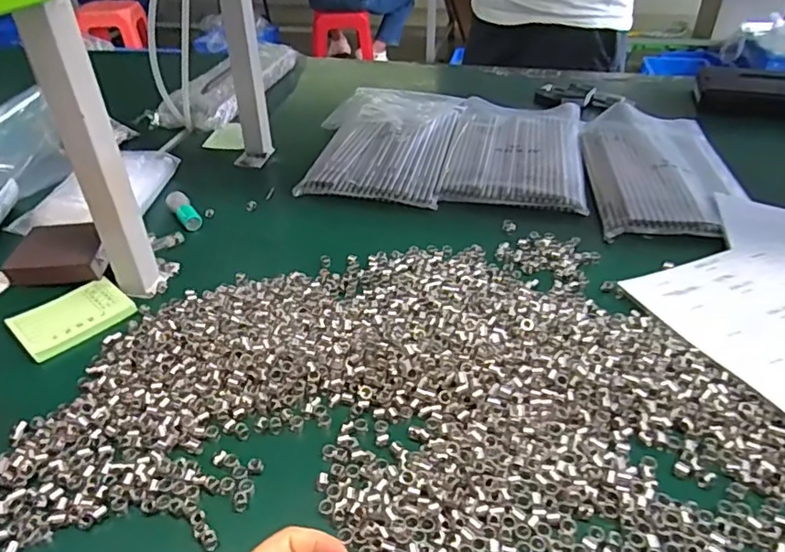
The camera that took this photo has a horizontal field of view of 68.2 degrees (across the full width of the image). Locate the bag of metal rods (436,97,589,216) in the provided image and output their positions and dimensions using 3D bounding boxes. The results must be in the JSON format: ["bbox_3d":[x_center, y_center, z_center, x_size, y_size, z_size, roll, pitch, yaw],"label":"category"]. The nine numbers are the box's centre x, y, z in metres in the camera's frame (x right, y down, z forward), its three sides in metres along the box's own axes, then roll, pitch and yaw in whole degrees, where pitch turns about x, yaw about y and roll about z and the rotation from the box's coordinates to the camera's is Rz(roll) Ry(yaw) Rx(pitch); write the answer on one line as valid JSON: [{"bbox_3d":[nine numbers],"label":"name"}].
[{"bbox_3d":[0.178,-0.188,0.834,0.180,0.015,0.318,6,37,11],"label":"bag of metal rods"}]

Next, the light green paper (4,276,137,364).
[{"bbox_3d":[-0.303,0.037,0.549,0.074,0.010,0.095,30,47,35],"label":"light green paper"}]

